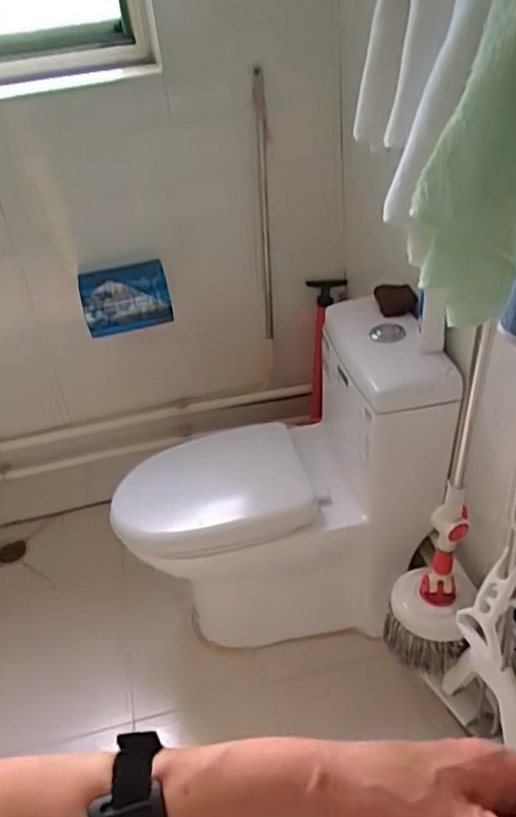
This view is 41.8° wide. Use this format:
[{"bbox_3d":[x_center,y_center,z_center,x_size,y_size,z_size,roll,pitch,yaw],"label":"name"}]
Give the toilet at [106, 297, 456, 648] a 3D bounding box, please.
[{"bbox_3d":[0.030,0.189,1.523,0.649,0.680,0.453,-10,36,-4],"label":"toilet"}]

